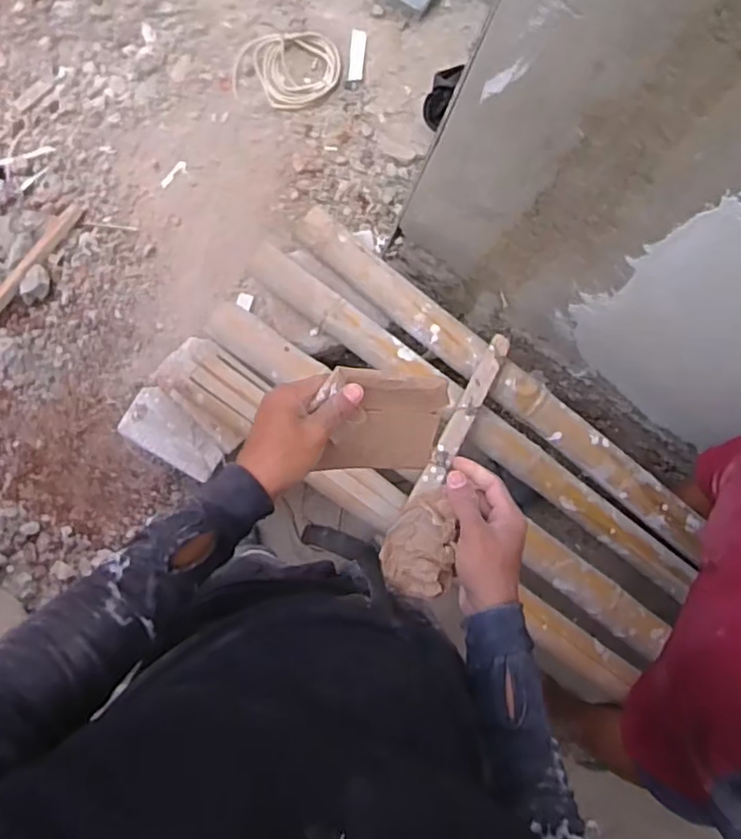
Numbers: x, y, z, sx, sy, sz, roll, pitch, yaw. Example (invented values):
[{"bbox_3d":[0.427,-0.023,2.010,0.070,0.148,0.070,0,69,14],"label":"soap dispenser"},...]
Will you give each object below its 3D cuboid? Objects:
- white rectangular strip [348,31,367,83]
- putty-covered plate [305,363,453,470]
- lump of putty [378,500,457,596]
[{"bbox_3d":[-0.034,-0.943,1.656,0.038,0.007,0.151,4,78,6],"label":"white rectangular strip"},{"bbox_3d":[0.012,0.003,0.567,0.119,0.013,0.098,-2,121,-28],"label":"putty-covered plate"},{"bbox_3d":[0.041,0.114,0.564,0.062,0.016,0.084,1,85,10],"label":"lump of putty"}]

